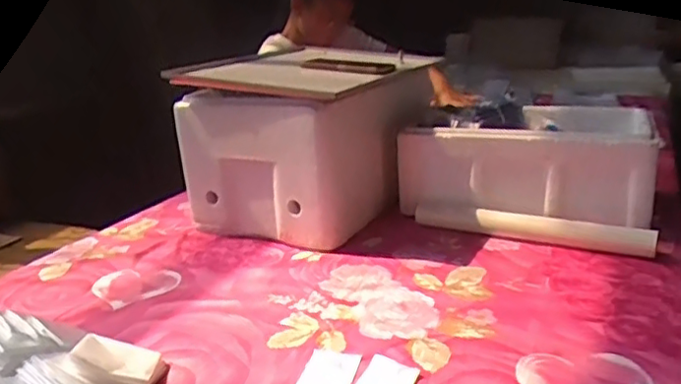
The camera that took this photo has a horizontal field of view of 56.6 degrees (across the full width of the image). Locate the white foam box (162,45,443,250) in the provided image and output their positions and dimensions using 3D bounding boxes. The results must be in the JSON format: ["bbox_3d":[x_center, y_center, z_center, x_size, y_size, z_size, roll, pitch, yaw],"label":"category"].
[{"bbox_3d":[-0.050,-0.093,1.155,0.329,0.284,0.429,5,19,22],"label":"white foam box"}]

